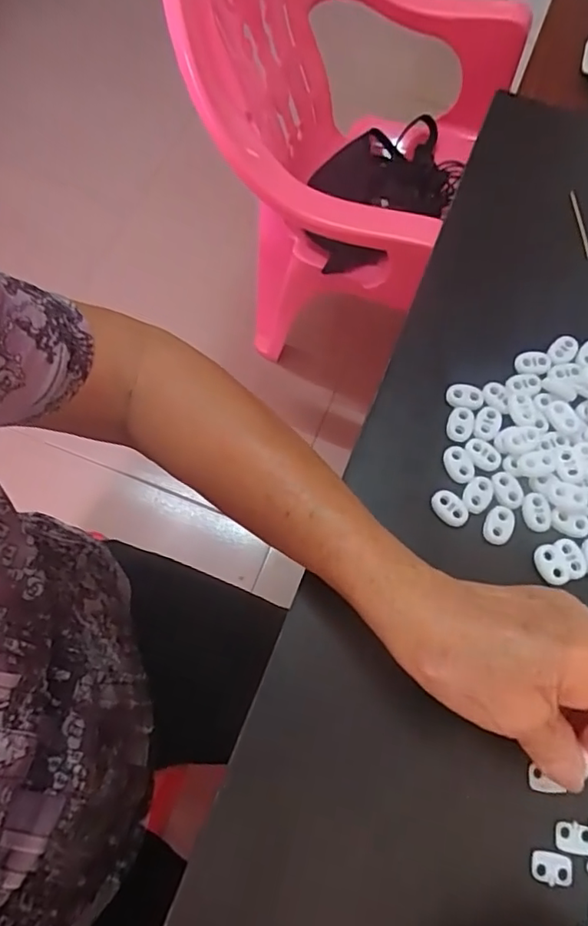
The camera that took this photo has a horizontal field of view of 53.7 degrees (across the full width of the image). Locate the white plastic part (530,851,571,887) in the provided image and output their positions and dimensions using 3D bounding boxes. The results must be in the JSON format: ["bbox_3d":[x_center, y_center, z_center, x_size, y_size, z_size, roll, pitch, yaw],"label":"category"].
[{"bbox_3d":[0.123,0.193,0.275,0.019,0.004,0.014,8,69,1],"label":"white plastic part"}]

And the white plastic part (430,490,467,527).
[{"bbox_3d":[0.090,0.025,0.332,0.023,0.004,0.015,42,74,13],"label":"white plastic part"}]

